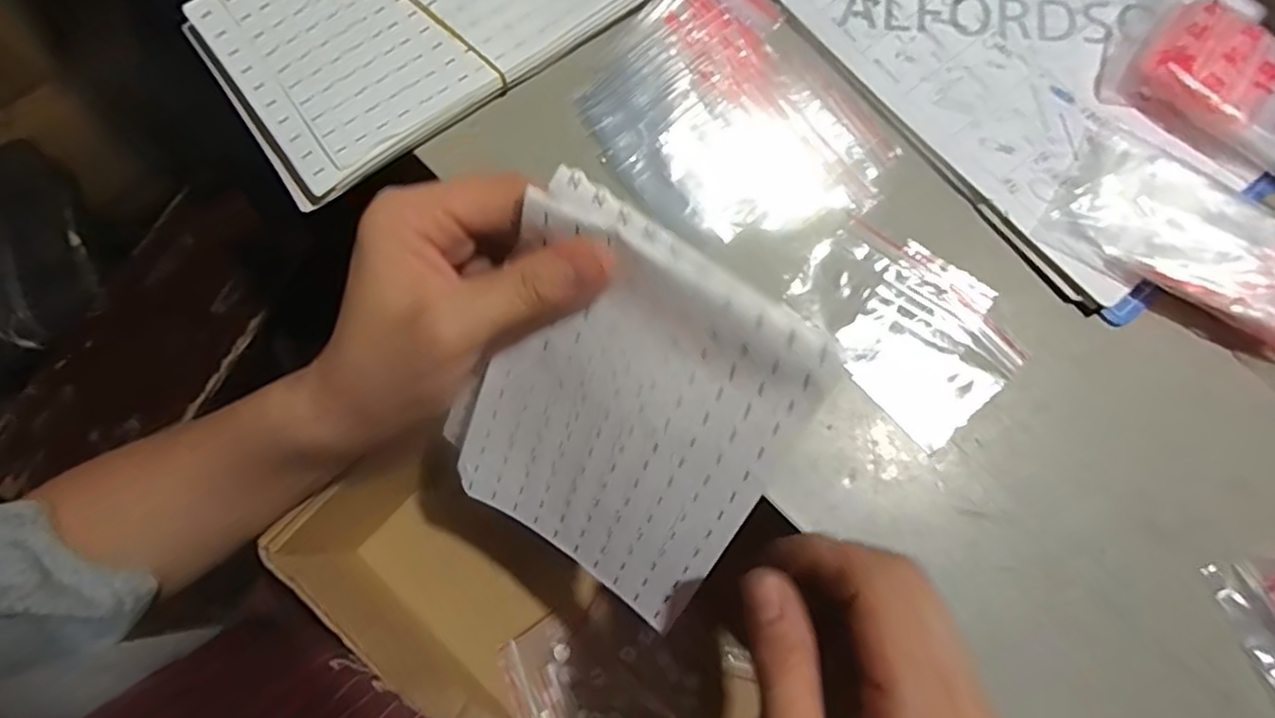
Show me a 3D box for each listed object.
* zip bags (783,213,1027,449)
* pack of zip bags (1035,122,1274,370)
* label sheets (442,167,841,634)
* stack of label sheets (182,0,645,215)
[{"bbox_3d":[0.127,-0.018,0.311,0.074,0.006,0.102,-40,78,-8],"label":"zip bags"},{"bbox_3d":[0.270,-0.053,0.305,0.136,0.021,0.069,36,79,10],"label":"pack of zip bags"},{"bbox_3d":[-0.008,0.025,0.272,0.129,0.165,0.023,34,34,10],"label":"label sheets"},{"bbox_3d":[-0.100,-0.193,0.335,0.241,0.026,0.127,-37,78,-8],"label":"stack of label sheets"}]

